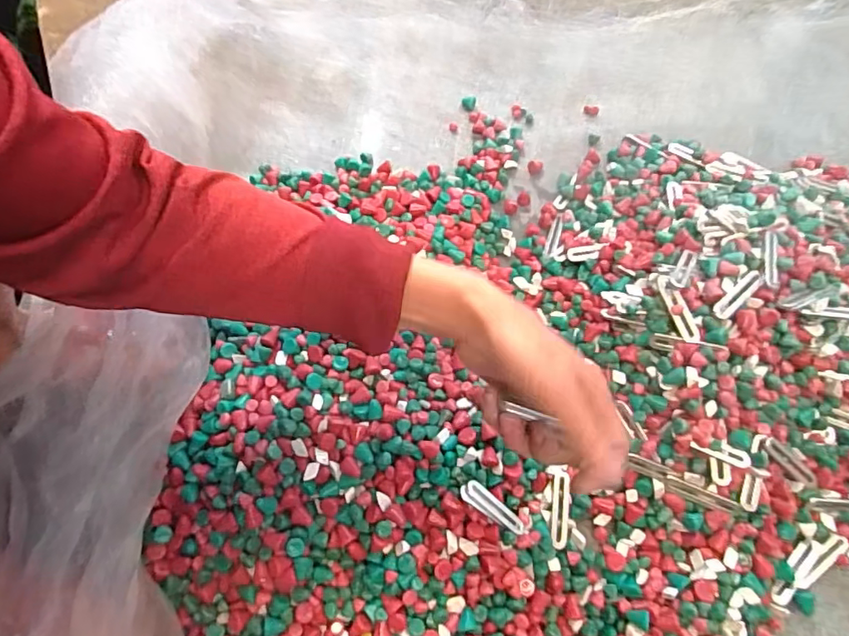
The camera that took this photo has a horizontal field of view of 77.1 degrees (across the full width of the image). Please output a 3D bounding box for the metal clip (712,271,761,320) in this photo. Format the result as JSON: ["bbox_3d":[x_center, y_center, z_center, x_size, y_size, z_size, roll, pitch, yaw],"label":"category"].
[{"bbox_3d":[0.249,-0.019,0.426,0.014,0.008,0.055,41,74,19],"label":"metal clip"}]

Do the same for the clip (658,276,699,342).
[{"bbox_3d":[0.204,-0.009,0.431,0.012,0.008,0.061,-15,66,-4],"label":"clip"}]

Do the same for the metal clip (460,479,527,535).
[{"bbox_3d":[0.053,0.146,0.410,0.058,0.006,0.017,38,72,-5],"label":"metal clip"}]

